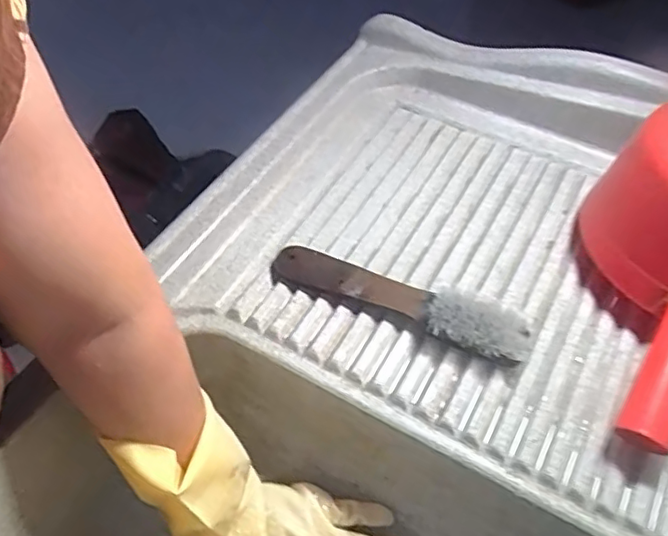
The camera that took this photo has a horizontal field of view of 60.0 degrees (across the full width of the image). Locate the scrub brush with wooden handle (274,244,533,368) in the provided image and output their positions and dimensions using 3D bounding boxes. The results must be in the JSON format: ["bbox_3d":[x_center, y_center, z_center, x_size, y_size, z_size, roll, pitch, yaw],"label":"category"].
[{"bbox_3d":[0.049,0.023,0.453,0.204,0.031,0.036,18,54,20],"label":"scrub brush with wooden handle"}]

